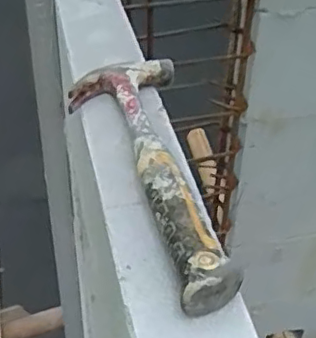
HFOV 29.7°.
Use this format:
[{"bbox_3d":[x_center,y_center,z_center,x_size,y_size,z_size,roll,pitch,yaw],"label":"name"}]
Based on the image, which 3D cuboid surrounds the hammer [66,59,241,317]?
[{"bbox_3d":[-0.014,-0.007,0.446,0.089,0.028,0.275,-4,40,-8],"label":"hammer"}]

